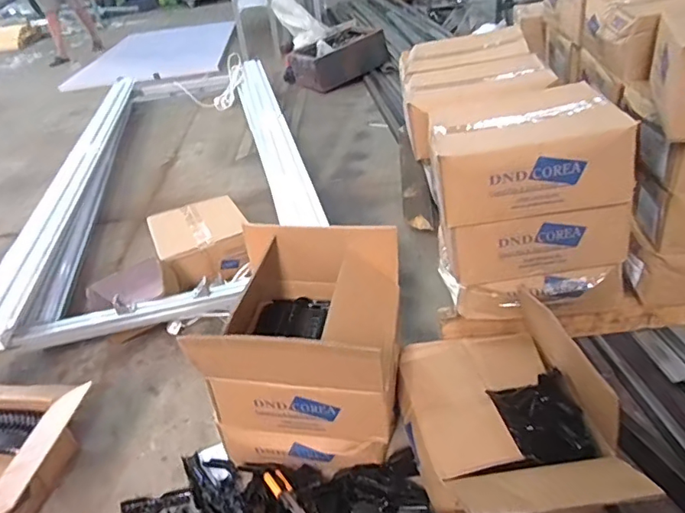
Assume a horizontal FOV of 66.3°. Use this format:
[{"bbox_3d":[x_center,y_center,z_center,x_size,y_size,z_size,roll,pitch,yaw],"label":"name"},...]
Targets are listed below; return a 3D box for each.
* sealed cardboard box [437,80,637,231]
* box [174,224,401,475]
[{"bbox_3d":[0.323,-0.200,0.974,0.311,0.150,0.274,-4,32,4],"label":"sealed cardboard box"},{"bbox_3d":[-0.063,0.183,0.986,0.324,0.356,0.313,1,33,11],"label":"box"}]

